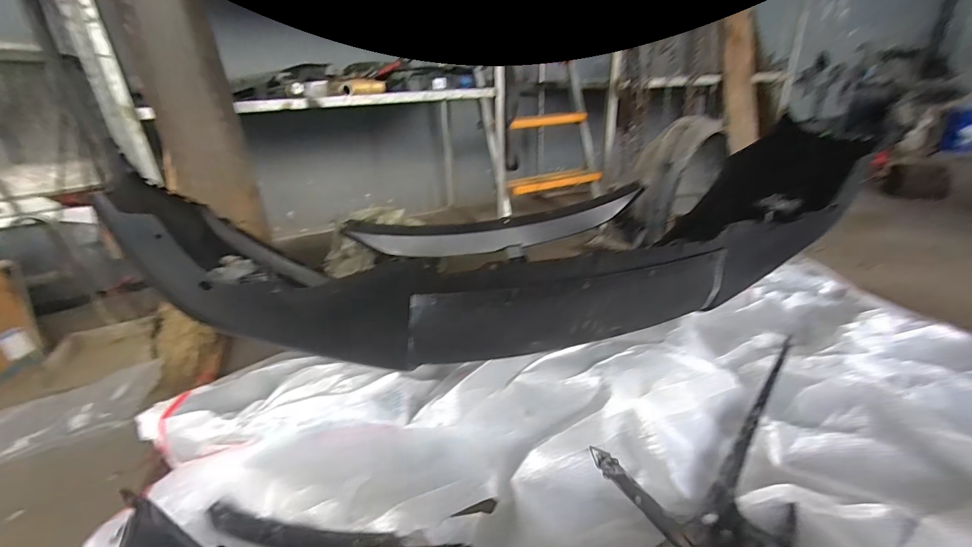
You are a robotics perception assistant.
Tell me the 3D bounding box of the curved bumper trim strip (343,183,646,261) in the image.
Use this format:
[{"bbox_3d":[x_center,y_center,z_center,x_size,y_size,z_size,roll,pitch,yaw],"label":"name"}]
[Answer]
[{"bbox_3d":[0.057,-0.137,1.382,0.970,0.140,0.166,-10,27,-13],"label":"curved bumper trim strip"}]

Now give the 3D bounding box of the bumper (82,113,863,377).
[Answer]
[{"bbox_3d":[0.145,-0.095,1.094,1.681,0.424,0.456,-9,26,-12],"label":"bumper"}]

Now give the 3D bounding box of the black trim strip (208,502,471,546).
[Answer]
[{"bbox_3d":[-0.307,0.539,0.841,0.562,0.046,0.056,2,26,10],"label":"black trim strip"}]

